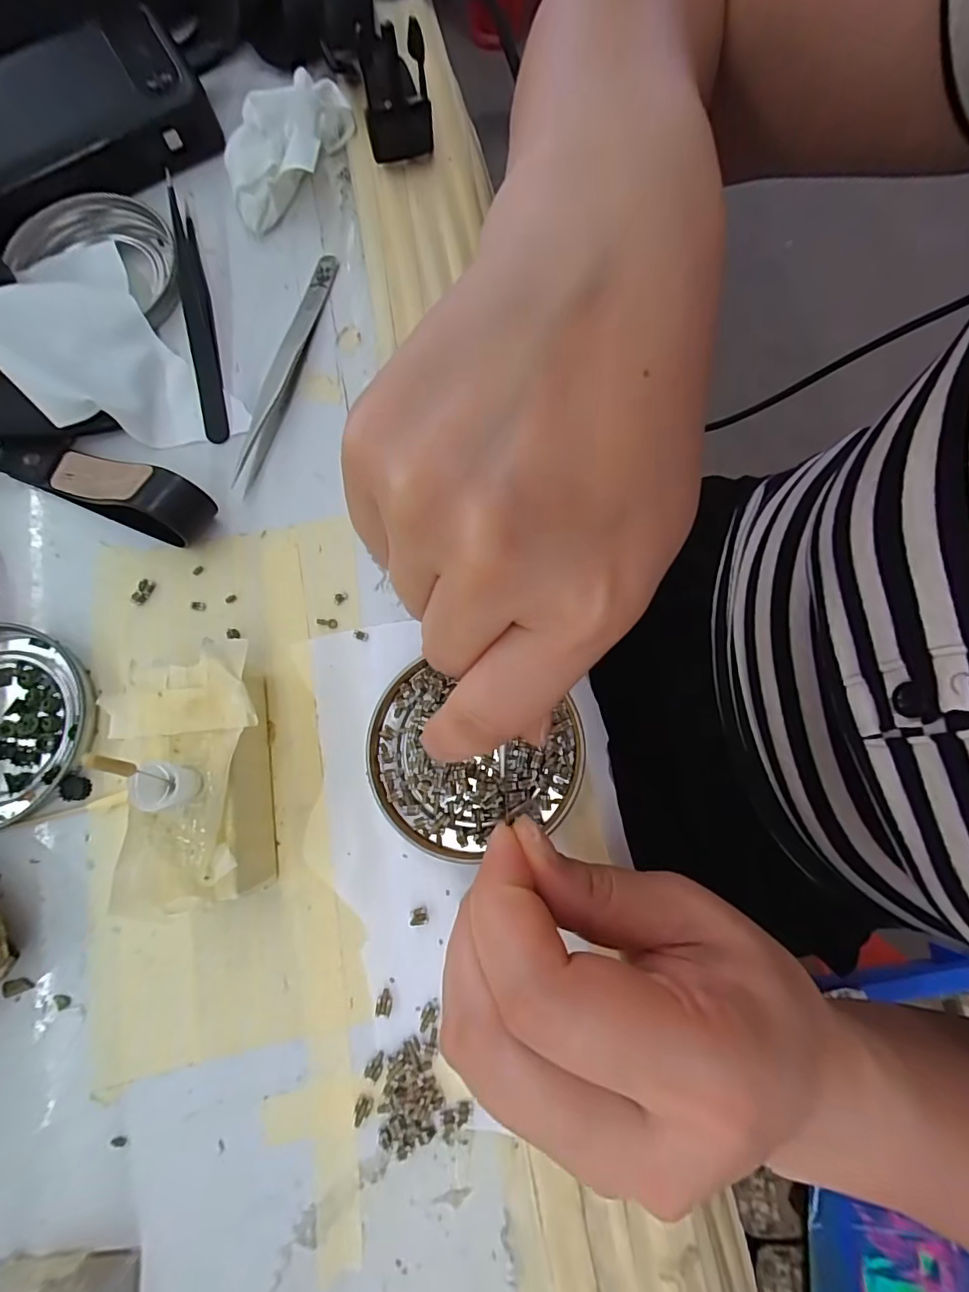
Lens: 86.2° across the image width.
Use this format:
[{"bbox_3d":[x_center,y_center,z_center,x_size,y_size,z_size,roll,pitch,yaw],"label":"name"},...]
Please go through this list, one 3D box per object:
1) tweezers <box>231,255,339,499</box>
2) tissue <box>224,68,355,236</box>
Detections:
[{"bbox_3d":[-0.089,-0.128,0.235,0.010,0.007,0.124,15,79,4],"label":"tweezers"},{"bbox_3d":[-0.096,-0.237,0.249,0.040,0.021,0.078,35,81,7],"label":"tissue"}]

